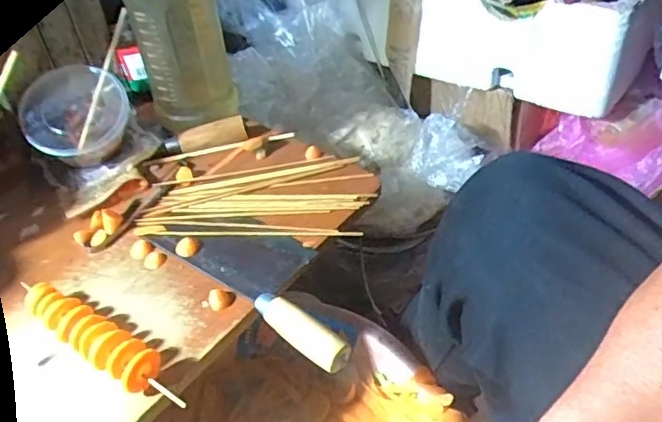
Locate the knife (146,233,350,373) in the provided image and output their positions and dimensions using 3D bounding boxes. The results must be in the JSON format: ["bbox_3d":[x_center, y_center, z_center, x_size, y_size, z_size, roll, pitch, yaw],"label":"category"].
[{"bbox_3d":[-0.061,0.062,0.569,0.239,0.023,0.089,28,50,33],"label":"knife"}]

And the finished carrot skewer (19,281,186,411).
[{"bbox_3d":[-0.202,0.112,0.496,0.177,0.033,0.035,21,47,27],"label":"finished carrot skewer"}]

